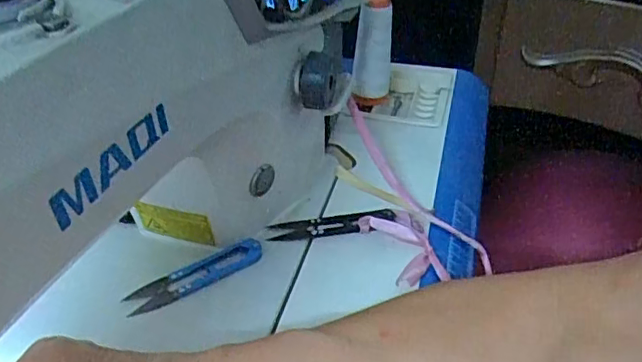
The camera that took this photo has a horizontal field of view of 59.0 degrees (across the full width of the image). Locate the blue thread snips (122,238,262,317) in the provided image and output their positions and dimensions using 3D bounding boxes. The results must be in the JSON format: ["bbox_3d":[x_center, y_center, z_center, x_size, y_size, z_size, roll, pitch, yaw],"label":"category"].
[{"bbox_3d":[-0.089,0.068,0.412,0.099,0.012,0.025,-23,39,-23],"label":"blue thread snips"}]

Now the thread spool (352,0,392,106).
[{"bbox_3d":[0.052,-0.122,0.574,0.038,0.135,0.035,-1,36,5],"label":"thread spool"}]

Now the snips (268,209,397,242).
[{"bbox_3d":[0.009,0.035,0.455,0.099,0.011,0.026,-4,36,0],"label":"snips"}]

